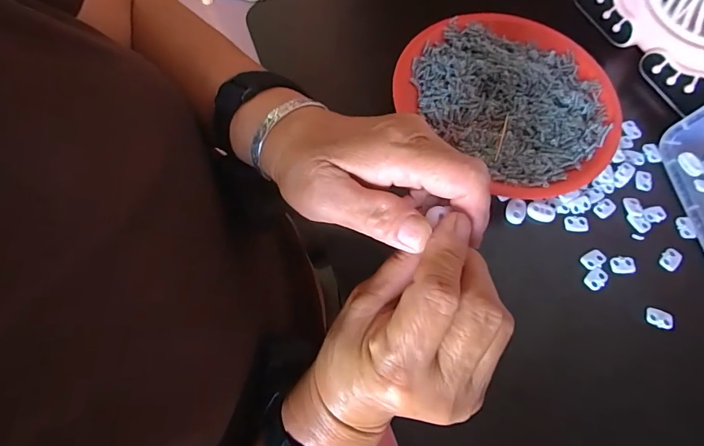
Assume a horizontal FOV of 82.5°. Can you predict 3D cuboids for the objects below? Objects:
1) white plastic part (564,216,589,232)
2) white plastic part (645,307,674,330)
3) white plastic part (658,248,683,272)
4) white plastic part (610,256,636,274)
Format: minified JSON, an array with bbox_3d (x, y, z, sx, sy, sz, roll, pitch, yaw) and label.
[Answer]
[{"bbox_3d":[0.187,0.001,0.333,0.019,0.004,0.013,5,67,0],"label":"white plastic part"},{"bbox_3d":[0.233,0.072,0.305,0.018,0.004,0.013,16,68,4],"label":"white plastic part"},{"bbox_3d":[0.258,0.029,0.324,0.015,0.004,0.019,41,72,13],"label":"white plastic part"},{"bbox_3d":[0.216,0.034,0.321,0.018,0.005,0.013,0,68,-2],"label":"white plastic part"}]

